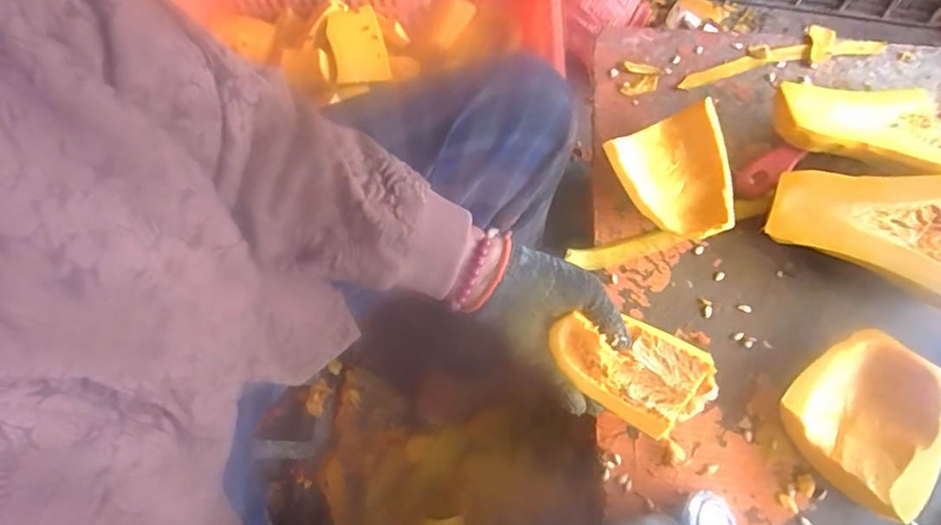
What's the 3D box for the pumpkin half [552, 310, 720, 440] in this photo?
[{"bbox_3d":[0.132,0.083,0.424,0.133,0.053,0.072,31,72,12],"label":"pumpkin half"}]

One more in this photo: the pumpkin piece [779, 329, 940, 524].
[{"bbox_3d":[0.340,0.131,0.445,0.130,0.052,0.118,-34,72,-12],"label":"pumpkin piece"}]

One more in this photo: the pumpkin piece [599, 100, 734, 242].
[{"bbox_3d":[0.213,-0.082,0.531,0.115,0.048,0.127,-23,70,-8],"label":"pumpkin piece"}]

